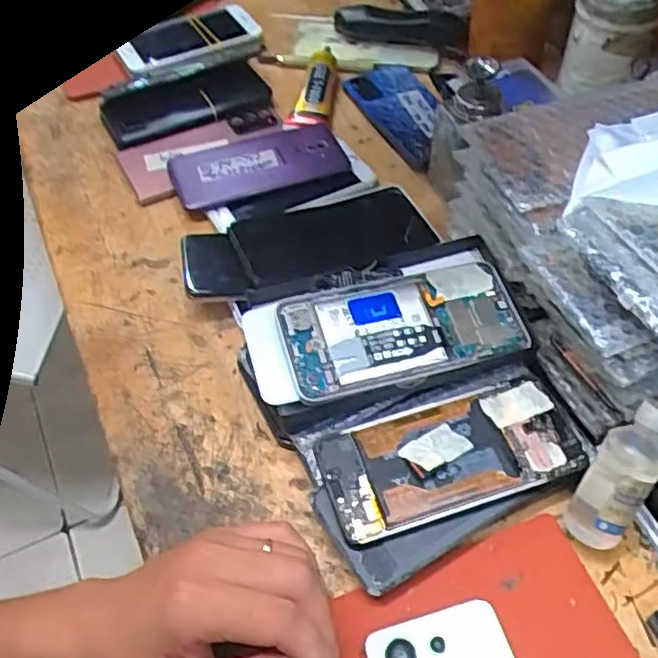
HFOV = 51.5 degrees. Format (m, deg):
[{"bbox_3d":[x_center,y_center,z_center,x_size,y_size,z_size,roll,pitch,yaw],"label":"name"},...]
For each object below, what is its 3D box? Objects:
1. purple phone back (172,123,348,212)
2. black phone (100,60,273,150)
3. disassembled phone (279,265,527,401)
[{"bbox_3d":[-0.061,-0.146,0.607,0.155,0.013,0.080,-16,53,-11],"label":"purple phone back"},{"bbox_3d":[-0.132,-0.214,0.640,0.157,0.015,0.072,-19,54,-13],"label":"black phone"},{"bbox_3d":[0.050,0.000,0.455,0.161,0.009,0.075,-11,66,-9],"label":"disassembled phone"}]

